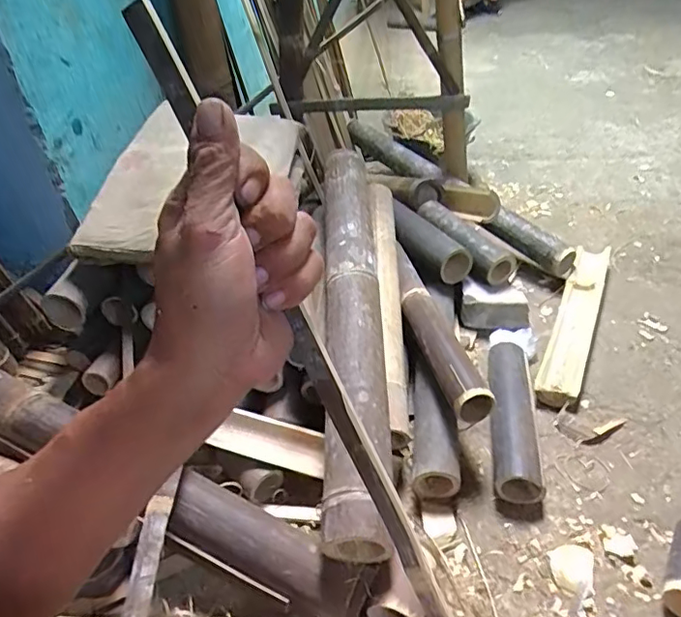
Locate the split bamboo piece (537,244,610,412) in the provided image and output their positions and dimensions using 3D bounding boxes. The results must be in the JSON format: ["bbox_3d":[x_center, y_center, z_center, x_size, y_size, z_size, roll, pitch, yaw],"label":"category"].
[{"bbox_3d":[0.433,0.018,1.001,0.066,0.032,0.446,13,41,24],"label":"split bamboo piece"}]

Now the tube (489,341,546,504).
[{"bbox_3d":[0.262,0.162,0.836,0.067,0.058,0.287,2,39,11],"label":"tube"}]

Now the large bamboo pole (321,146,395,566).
[{"bbox_3d":[0.018,-0.013,0.836,0.092,0.068,0.759,-3,53,3],"label":"large bamboo pole"}]

